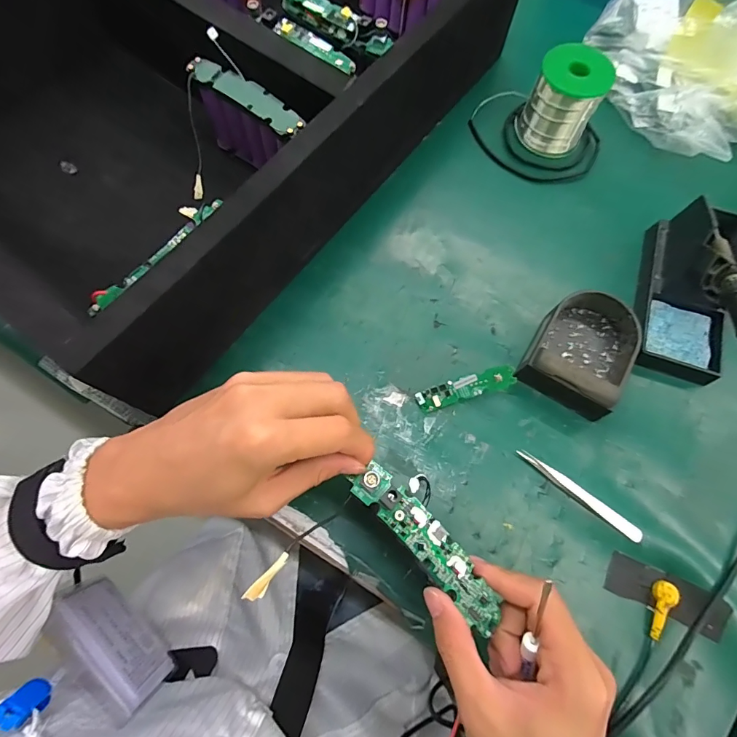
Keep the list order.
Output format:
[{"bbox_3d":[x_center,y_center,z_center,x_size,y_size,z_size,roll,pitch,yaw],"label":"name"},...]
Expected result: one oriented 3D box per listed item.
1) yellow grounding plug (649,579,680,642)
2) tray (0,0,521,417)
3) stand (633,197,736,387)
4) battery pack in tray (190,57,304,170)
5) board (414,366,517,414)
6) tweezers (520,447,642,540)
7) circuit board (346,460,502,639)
[{"bbox_3d":[0.214,0.176,0.299,0.015,0.007,0.040,24,73,4],"label":"yellow grounding plug"},{"bbox_3d":[-0.147,-0.277,0.388,0.362,0.123,0.540,33,72,9],"label":"tray"},{"bbox_3d":[0.288,-0.073,0.356,0.070,0.073,0.148,19,73,3],"label":"stand"},{"bbox_3d":[-0.099,-0.209,0.362,0.111,0.069,0.027,36,74,8],"label":"battery pack in tray"},{"bbox_3d":[0.080,0.018,0.341,0.080,0.006,0.025,-13,98,9],"label":"board"},{"bbox_3d":[0.165,0.099,0.324,0.105,0.012,0.010,36,74,8],"label":"tweezers"},{"bbox_3d":[0.034,0.101,0.238,0.025,0.011,0.108,-40,77,-15],"label":"circuit board"}]

